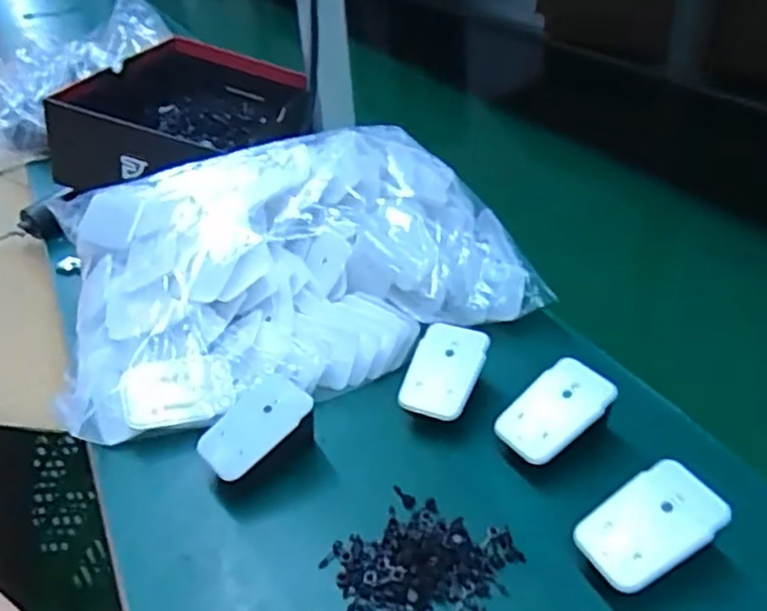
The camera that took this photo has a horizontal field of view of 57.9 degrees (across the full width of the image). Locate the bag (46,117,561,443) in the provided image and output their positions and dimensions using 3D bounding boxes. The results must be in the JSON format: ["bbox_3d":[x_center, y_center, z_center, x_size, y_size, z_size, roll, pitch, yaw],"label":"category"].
[{"bbox_3d":[-0.085,-0.045,0.564,0.342,0.112,0.260,-16,36,-15],"label":"bag"}]

